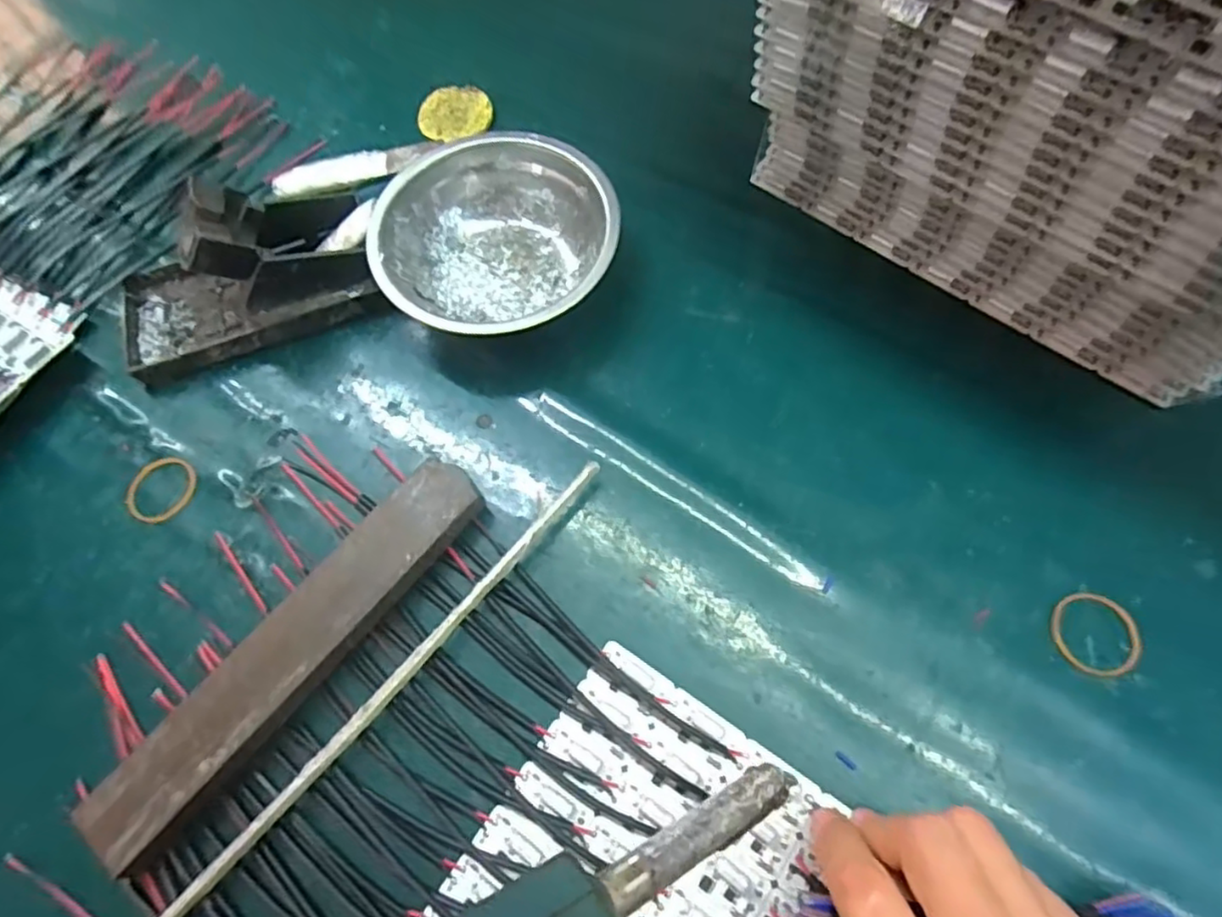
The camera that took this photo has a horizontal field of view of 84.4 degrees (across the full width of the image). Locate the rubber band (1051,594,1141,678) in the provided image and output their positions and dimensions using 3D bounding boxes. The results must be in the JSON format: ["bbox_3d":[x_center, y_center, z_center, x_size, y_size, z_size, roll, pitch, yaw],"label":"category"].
[{"bbox_3d":[0.209,0.076,0.290,0.035,0.004,0.034,-1,66,2],"label":"rubber band"}]

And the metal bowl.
[{"bbox_3d":[-0.060,-0.115,0.366,0.122,0.046,0.118,-1,66,2],"label":"metal bowl"}]

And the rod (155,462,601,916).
[{"bbox_3d":[-0.100,0.103,0.289,0.007,0.014,0.278,38,73,18],"label":"rod"}]

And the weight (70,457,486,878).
[{"bbox_3d":[-0.136,0.082,0.298,0.035,0.020,0.199,36,72,17],"label":"weight"}]

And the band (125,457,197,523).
[{"bbox_3d":[-0.235,0.015,0.350,0.036,0.005,0.035,-1,66,2],"label":"band"}]

